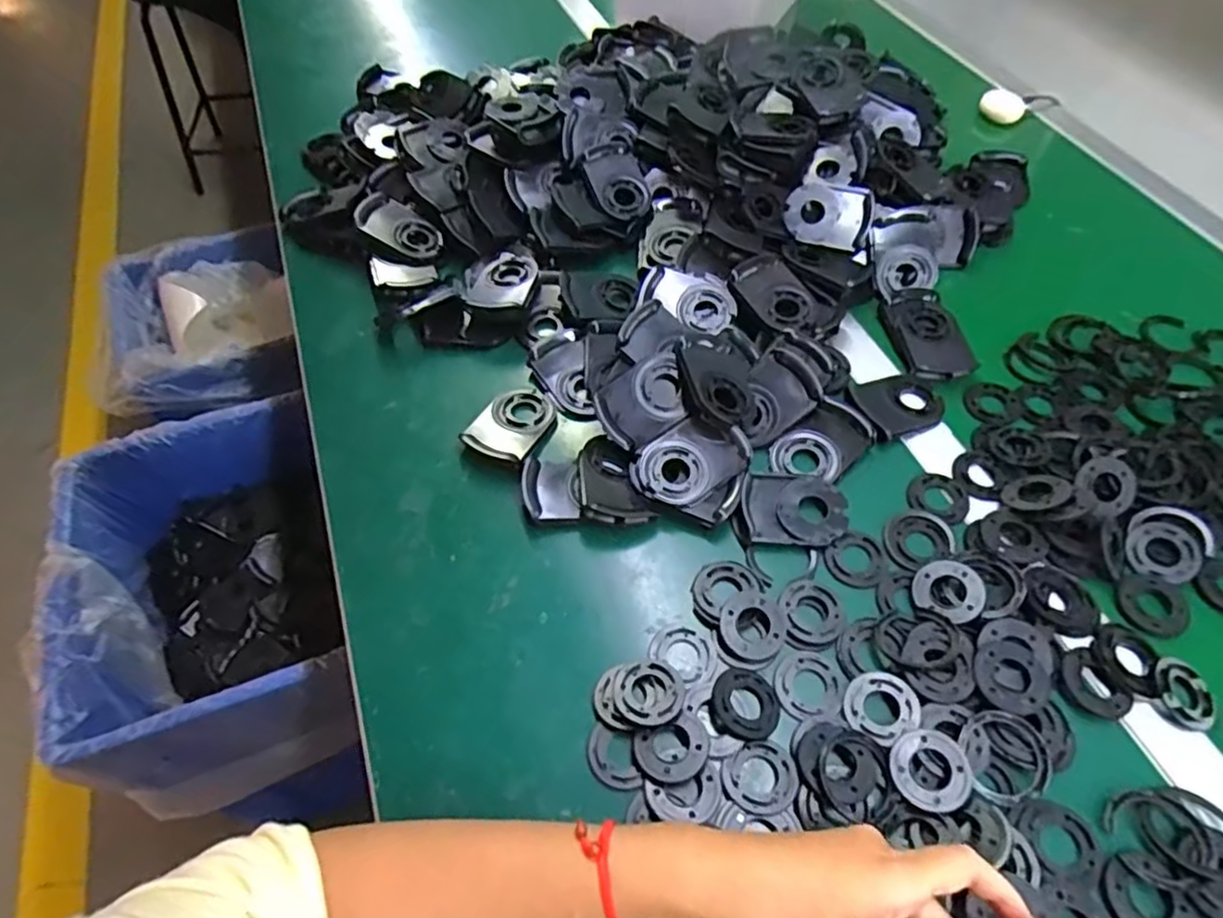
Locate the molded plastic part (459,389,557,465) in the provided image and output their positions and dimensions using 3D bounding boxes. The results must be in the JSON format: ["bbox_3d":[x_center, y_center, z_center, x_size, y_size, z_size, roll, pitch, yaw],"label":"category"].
[{"bbox_3d":[-0.080,-0.030,0.553,0.061,0.013,0.074,23,59,15],"label":"molded plastic part"}]

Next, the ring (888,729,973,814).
[{"bbox_3d":[0.185,0.180,0.391,0.043,0.006,0.043,0,56,0],"label":"ring"}]

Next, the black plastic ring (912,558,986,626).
[{"bbox_3d":[0.231,0.089,0.459,0.044,0.004,0.043,-9,56,14],"label":"black plastic ring"}]

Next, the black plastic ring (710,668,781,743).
[{"bbox_3d":[0.086,0.155,0.427,0.042,0.004,0.042,0,56,0],"label":"black plastic ring"}]

